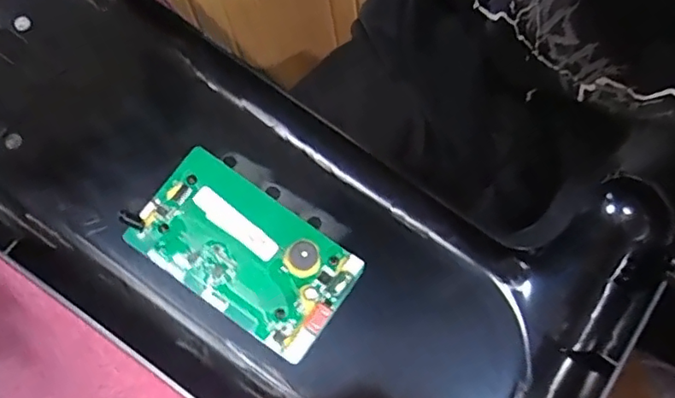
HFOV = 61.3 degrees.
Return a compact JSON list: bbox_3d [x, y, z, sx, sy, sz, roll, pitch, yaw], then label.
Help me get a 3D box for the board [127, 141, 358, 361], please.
[{"bbox_3d":[-0.047,0.025,0.285,0.106,0.008,0.060,36,78,6],"label":"board"}]

